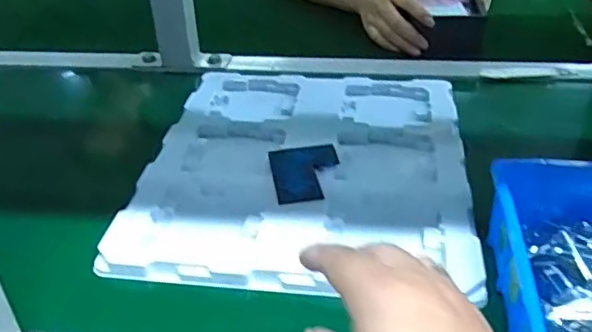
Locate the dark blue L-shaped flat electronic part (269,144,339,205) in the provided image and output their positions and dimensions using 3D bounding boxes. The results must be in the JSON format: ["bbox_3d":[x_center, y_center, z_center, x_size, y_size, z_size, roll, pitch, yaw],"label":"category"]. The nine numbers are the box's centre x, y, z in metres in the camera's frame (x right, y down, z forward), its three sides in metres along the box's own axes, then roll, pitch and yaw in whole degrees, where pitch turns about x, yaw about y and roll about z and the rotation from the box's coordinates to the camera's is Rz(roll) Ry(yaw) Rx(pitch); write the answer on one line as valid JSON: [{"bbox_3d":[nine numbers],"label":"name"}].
[{"bbox_3d":[0.010,0.006,0.506,0.058,0.005,0.079,-6,34,-6],"label":"dark blue L-shaped flat electronic part"}]

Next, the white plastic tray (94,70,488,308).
[{"bbox_3d":[0.011,-0.008,0.540,0.275,0.018,0.319,3,34,7],"label":"white plastic tray"}]

